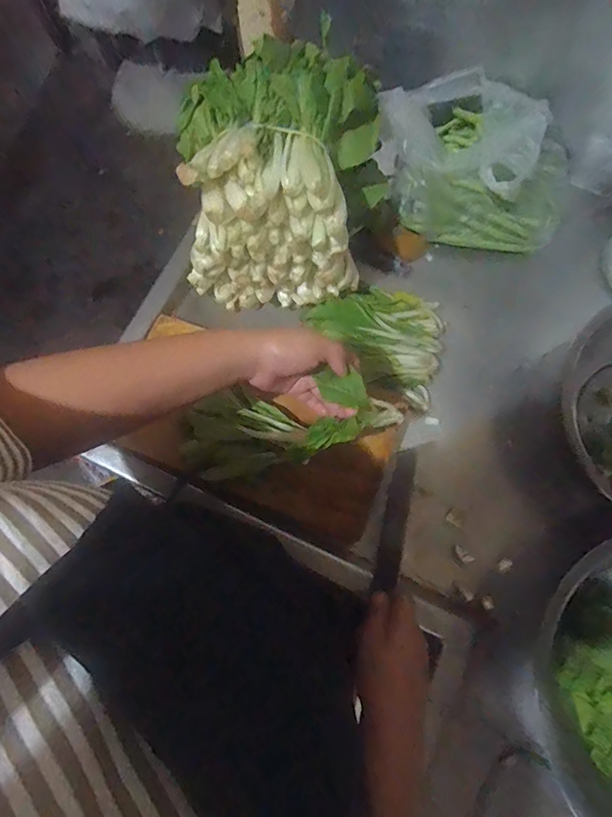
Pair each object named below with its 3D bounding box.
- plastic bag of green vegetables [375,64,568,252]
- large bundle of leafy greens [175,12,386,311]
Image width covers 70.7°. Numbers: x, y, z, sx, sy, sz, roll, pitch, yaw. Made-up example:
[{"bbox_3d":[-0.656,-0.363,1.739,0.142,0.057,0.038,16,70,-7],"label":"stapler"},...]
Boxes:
[{"bbox_3d":[0.228,-0.322,0.575,0.263,0.116,0.173,25,76,7],"label":"plastic bag of green vegetables"},{"bbox_3d":[-0.028,-0.262,0.509,0.217,0.186,0.213,7,75,3],"label":"large bundle of leafy greens"}]

